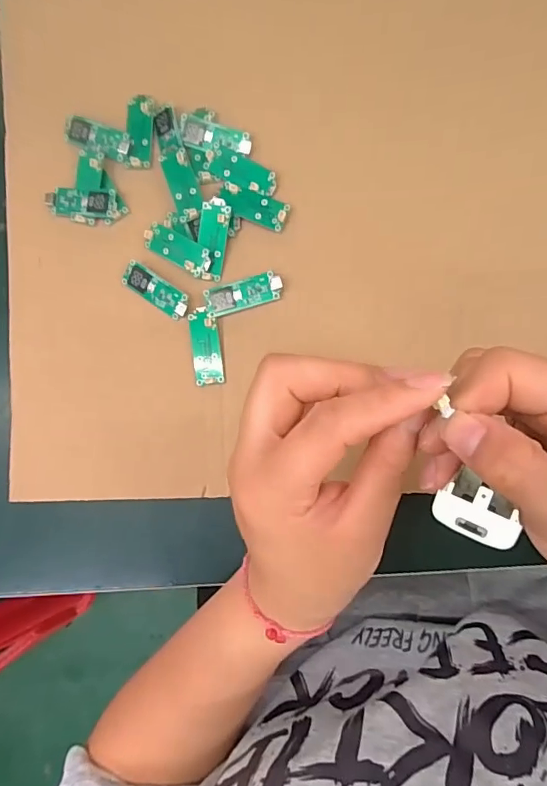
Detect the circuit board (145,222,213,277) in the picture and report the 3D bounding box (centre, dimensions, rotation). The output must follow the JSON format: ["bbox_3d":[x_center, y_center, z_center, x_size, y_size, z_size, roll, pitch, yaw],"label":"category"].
[{"bbox_3d":[-0.064,-0.096,0.324,0.050,0.005,0.018,32,92,9],"label":"circuit board"}]

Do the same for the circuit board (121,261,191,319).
[{"bbox_3d":[-0.080,-0.069,0.326,0.050,0.004,0.017,34,92,9],"label":"circuit board"}]

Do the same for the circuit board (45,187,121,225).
[{"bbox_3d":[-0.133,-0.130,0.336,0.052,0.005,0.022,8,88,9],"label":"circuit board"}]

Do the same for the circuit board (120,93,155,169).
[{"bbox_3d":[-0.093,-0.181,0.335,0.019,0.004,0.049,8,92,-4],"label":"circuit board"}]

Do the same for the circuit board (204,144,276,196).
[{"bbox_3d":[-0.022,-0.148,0.321,0.051,0.004,0.018,28,91,9],"label":"circuit board"}]

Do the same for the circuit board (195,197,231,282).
[{"bbox_3d":[-0.040,-0.101,0.318,0.019,0.005,0.051,9,100,-1],"label":"circuit board"}]

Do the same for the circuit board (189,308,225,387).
[{"bbox_3d":[-0.045,-0.031,0.322,0.020,0.005,0.050,-7,86,8],"label":"circuit board"}]

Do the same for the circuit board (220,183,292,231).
[{"bbox_3d":[-0.014,-0.123,0.320,0.046,0.004,0.019,22,90,9],"label":"circuit board"}]

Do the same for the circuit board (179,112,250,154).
[{"bbox_3d":[-0.039,-0.171,0.324,0.051,0.005,0.018,19,90,9],"label":"circuit board"}]

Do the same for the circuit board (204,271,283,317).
[{"bbox_3d":[-0.019,-0.065,0.316,0.050,0.004,0.018,-15,85,8],"label":"circuit board"}]

